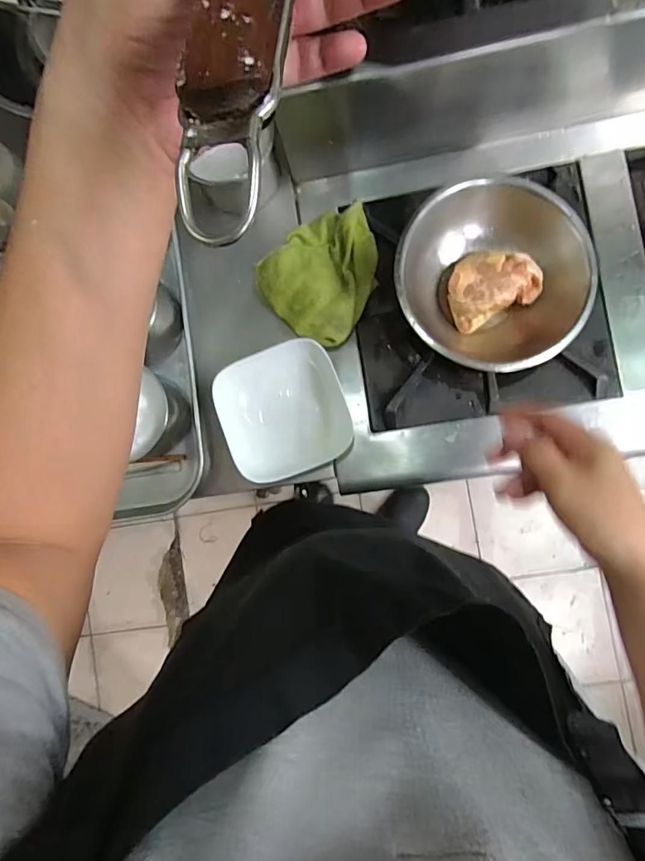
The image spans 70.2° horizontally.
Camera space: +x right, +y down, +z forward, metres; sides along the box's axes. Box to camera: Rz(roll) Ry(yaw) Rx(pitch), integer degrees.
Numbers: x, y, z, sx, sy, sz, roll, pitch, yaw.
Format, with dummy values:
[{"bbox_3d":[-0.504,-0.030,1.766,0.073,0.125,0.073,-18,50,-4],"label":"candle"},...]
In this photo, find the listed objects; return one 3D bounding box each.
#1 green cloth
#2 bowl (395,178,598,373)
[{"bbox_3d":[0.006,-0.193,0.564,0.153,0.027,0.142,-43,83,2],"label":"green cloth"},{"bbox_3d":[0.191,-0.164,0.526,0.211,0.089,0.192,0,87,6],"label":"bowl"}]

